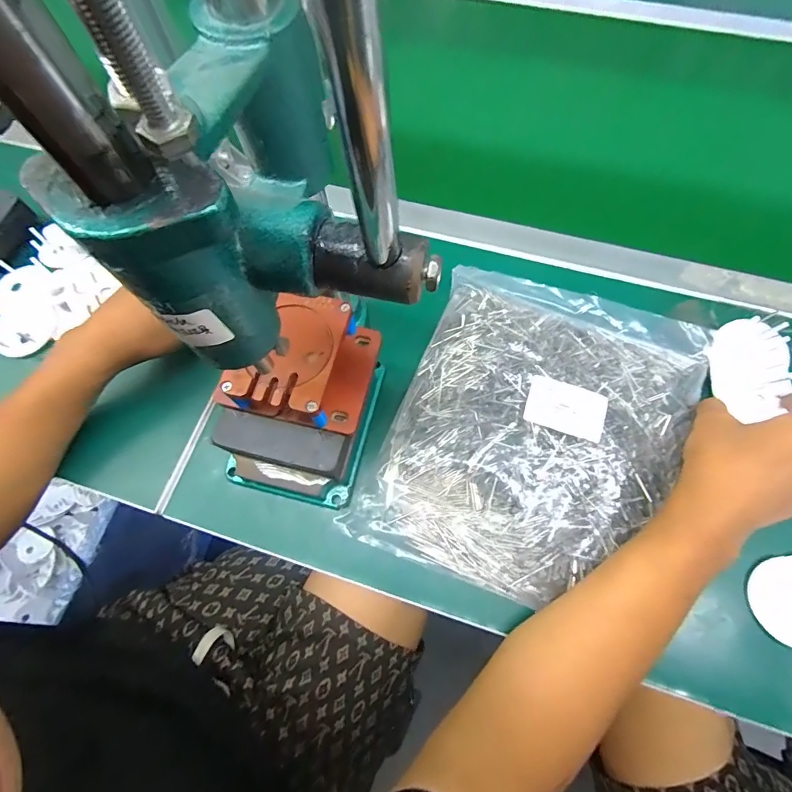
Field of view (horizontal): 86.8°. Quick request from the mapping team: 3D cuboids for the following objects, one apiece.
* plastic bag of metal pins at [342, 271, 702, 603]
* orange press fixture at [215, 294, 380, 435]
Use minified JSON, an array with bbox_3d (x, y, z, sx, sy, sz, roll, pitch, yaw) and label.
[{"bbox_3d":[0.117,0.022,0.351,0.226,0.043,0.277,23,71,10],"label":"plastic bag of metal pins"},{"bbox_3d":[-0.066,-0.025,0.308,0.091,0.041,0.086,8,69,5],"label":"orange press fixture"}]

